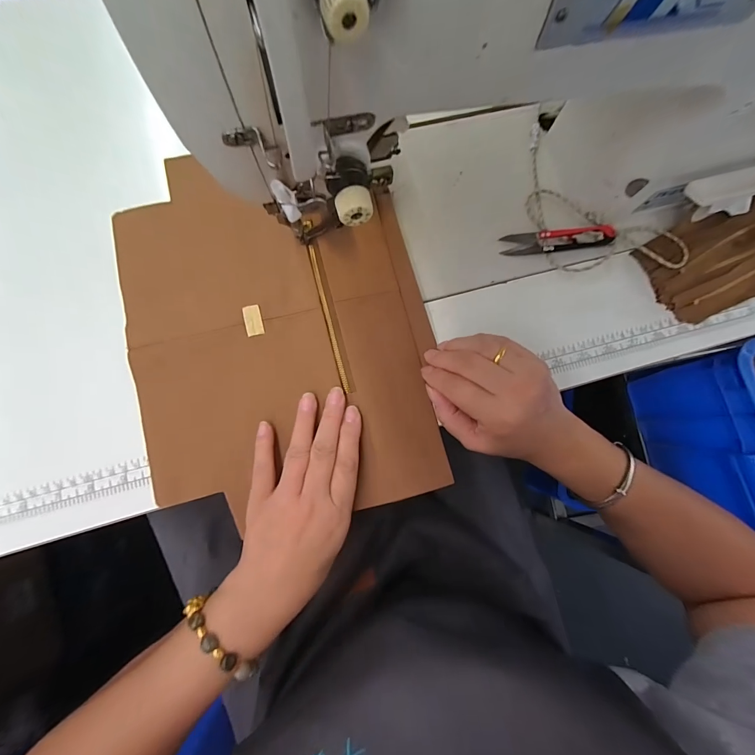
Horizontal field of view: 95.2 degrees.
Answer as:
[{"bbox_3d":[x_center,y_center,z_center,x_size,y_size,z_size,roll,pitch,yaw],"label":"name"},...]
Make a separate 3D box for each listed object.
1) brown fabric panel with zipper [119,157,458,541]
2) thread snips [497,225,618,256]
[{"bbox_3d":[-0.082,-0.040,0.303,0.252,0.012,0.311,-13,80,-3],"label":"brown fabric panel with zipper"},{"bbox_3d":[0.171,-0.132,0.327,0.103,0.008,0.023,-7,81,-4],"label":"thread snips"}]

